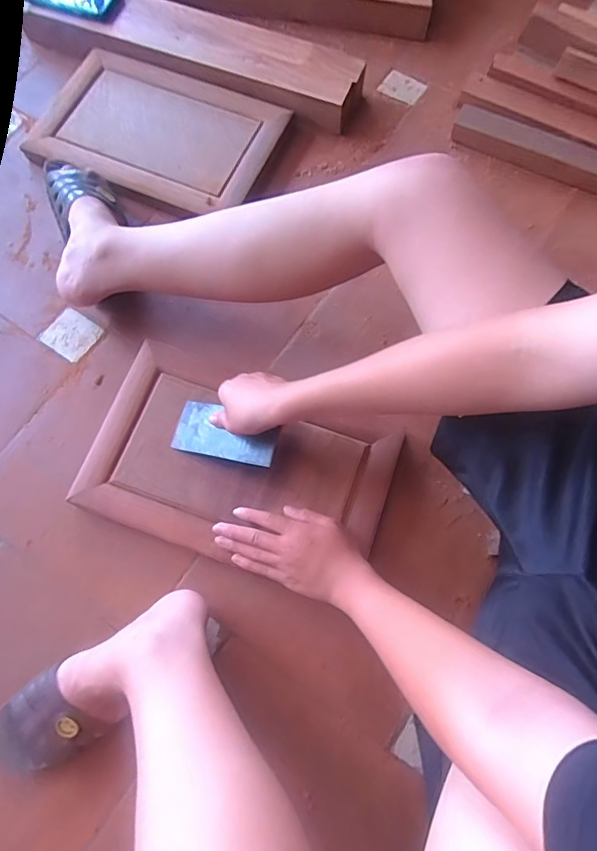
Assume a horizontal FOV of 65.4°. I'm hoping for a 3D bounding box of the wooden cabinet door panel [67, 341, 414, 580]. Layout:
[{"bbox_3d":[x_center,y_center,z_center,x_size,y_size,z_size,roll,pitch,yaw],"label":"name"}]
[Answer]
[{"bbox_3d":[-0.073,0.051,0.585,0.364,0.024,0.225,19,74,7],"label":"wooden cabinet door panel"}]

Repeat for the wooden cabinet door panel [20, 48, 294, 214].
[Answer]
[{"bbox_3d":[-0.228,-0.466,0.754,0.375,0.035,0.230,22,75,8],"label":"wooden cabinet door panel"}]

